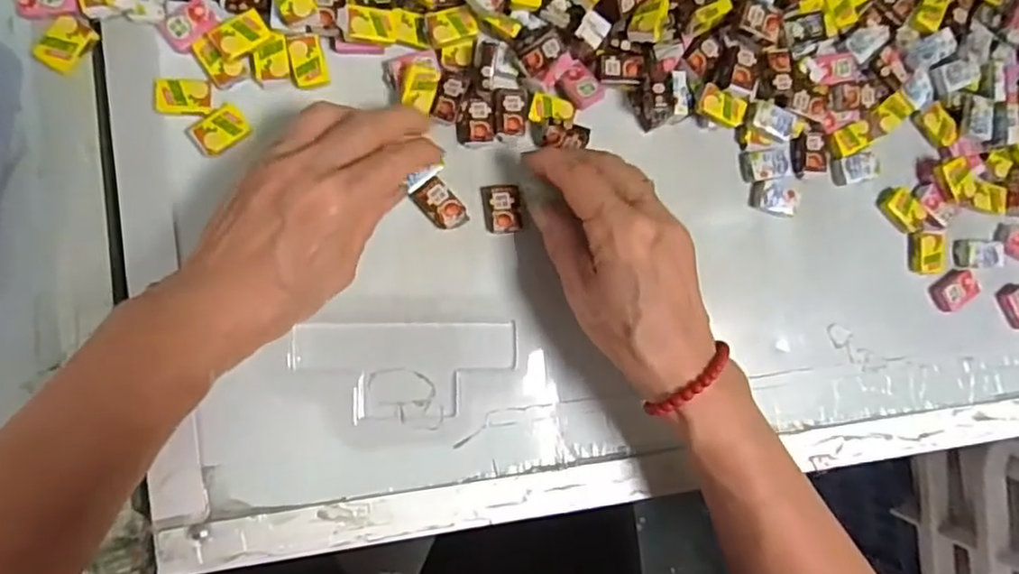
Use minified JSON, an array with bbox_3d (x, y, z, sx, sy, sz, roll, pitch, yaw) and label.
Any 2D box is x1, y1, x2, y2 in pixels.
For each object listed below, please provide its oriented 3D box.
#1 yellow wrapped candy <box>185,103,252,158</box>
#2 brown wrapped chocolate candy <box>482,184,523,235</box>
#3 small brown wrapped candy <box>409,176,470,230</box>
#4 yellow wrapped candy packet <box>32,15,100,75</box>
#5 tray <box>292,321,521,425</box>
[{"bbox_3d":[-0.145,-0.078,0.327,0.028,0.004,0.018,-33,94,-9],"label":"yellow wrapped candy"},{"bbox_3d":[-0.004,-0.042,0.357,0.020,0.008,0.026,-5,89,-10],"label":"brown wrapped chocolate candy"},{"bbox_3d":[-0.037,-0.044,0.350,0.018,0.006,0.029,-41,95,-8],"label":"small brown wrapped candy"},{"bbox_3d":[-0.215,-0.118,0.318,0.017,0.007,0.027,37,83,-7],"label":"yellow wrapped candy packet"},{"bbox_3d":[-0.053,0.045,0.349,0.115,0.008,0.050,0,89,-9],"label":"tray"}]

